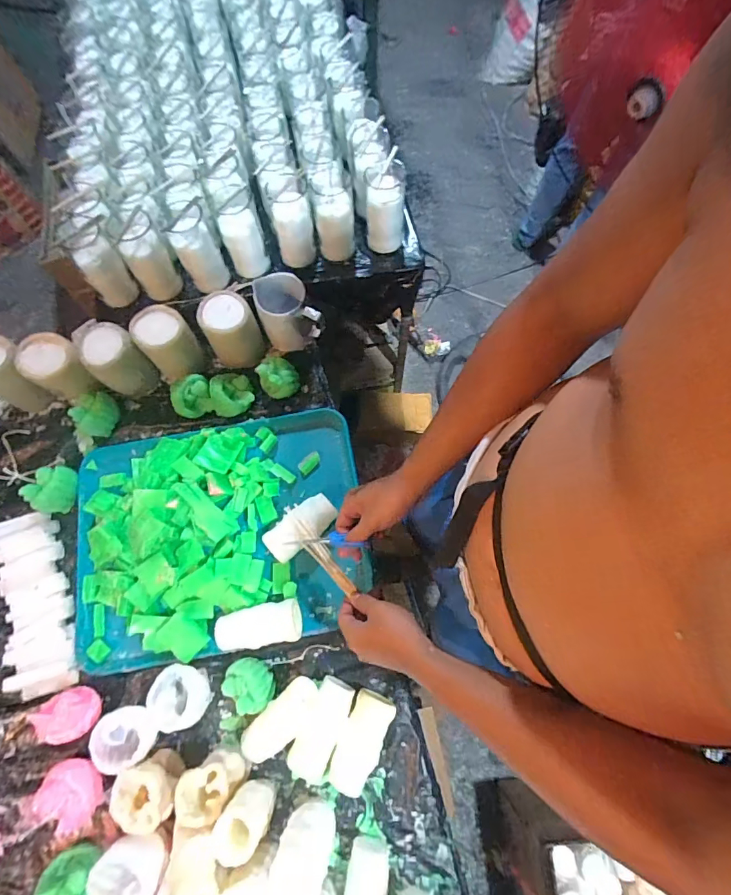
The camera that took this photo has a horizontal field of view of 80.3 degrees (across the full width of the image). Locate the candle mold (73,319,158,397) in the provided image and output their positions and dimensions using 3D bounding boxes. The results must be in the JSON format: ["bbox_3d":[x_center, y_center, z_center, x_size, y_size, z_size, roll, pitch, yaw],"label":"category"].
[{"bbox_3d":[-0.403,-0.143,0.701,0.080,0.118,0.079,0,71,0],"label":"candle mold"}]

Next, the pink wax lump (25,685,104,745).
[{"bbox_3d":[-0.399,0.358,0.582,0.080,0.050,0.062,-21,73,-7],"label":"pink wax lump"}]

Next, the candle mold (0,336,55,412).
[{"bbox_3d":[-0.583,-0.118,0.708,0.078,0.101,0.085,0,71,0],"label":"candle mold"}]

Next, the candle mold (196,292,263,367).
[{"bbox_3d":[-0.226,-0.197,0.740,0.085,0.106,0.082,-22,73,-7],"label":"candle mold"}]

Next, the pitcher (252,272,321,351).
[{"bbox_3d":[-0.130,-0.231,0.747,0.105,0.099,0.084,-4,71,-1],"label":"pitcher"}]

